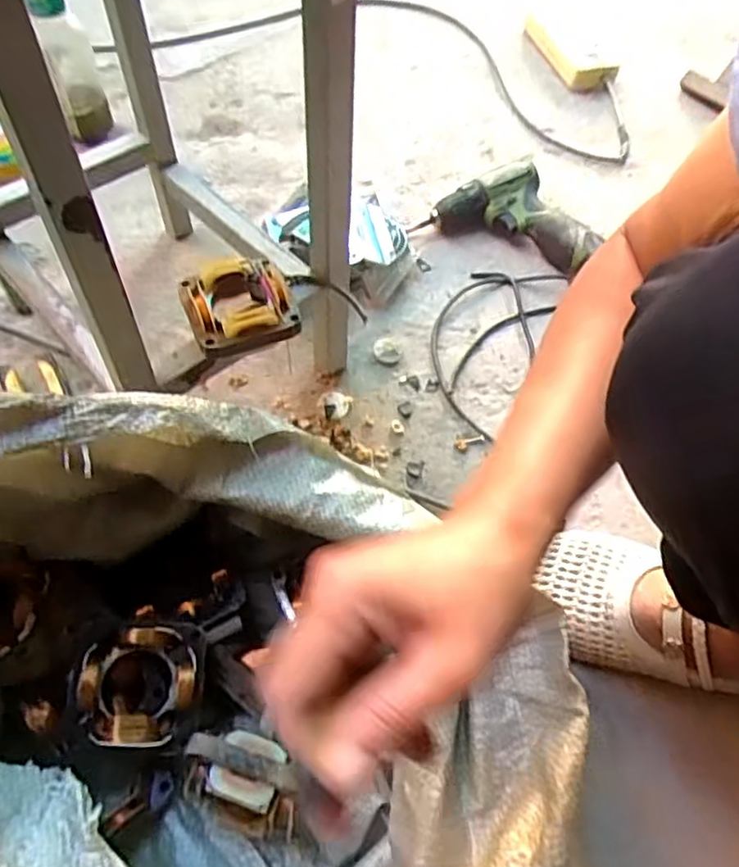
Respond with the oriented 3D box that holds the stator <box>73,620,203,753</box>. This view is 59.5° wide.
[{"bbox_3d":[-0.153,0.163,0.425,0.076,0.027,0.081,0,57,-5],"label":"stator"}]

